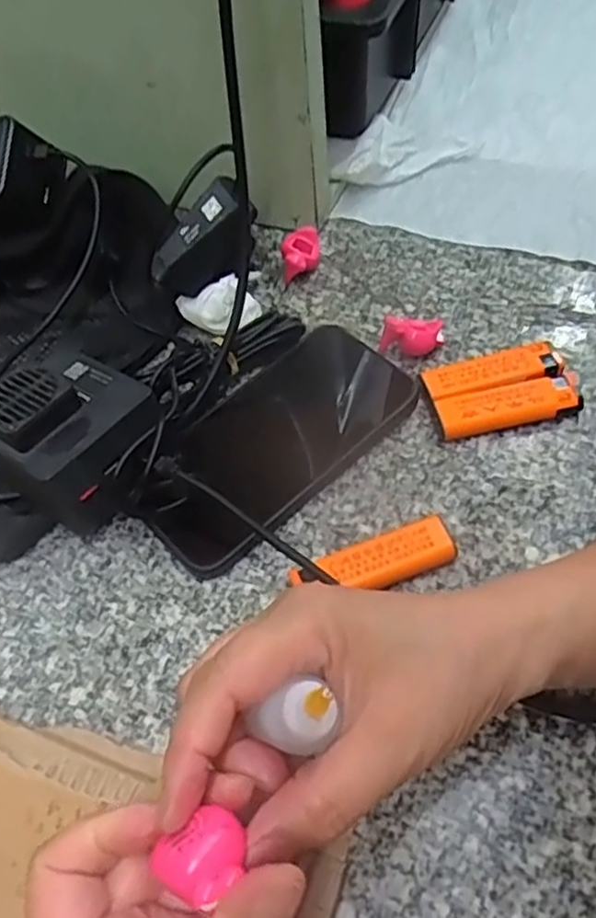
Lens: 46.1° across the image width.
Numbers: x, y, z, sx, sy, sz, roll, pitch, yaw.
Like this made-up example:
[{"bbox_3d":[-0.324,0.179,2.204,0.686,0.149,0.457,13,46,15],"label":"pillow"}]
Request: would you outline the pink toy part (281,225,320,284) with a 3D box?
[{"bbox_3d":[0.002,-0.136,0.469,0.025,0.023,0.030,-7,56,0],"label":"pink toy part"}]

